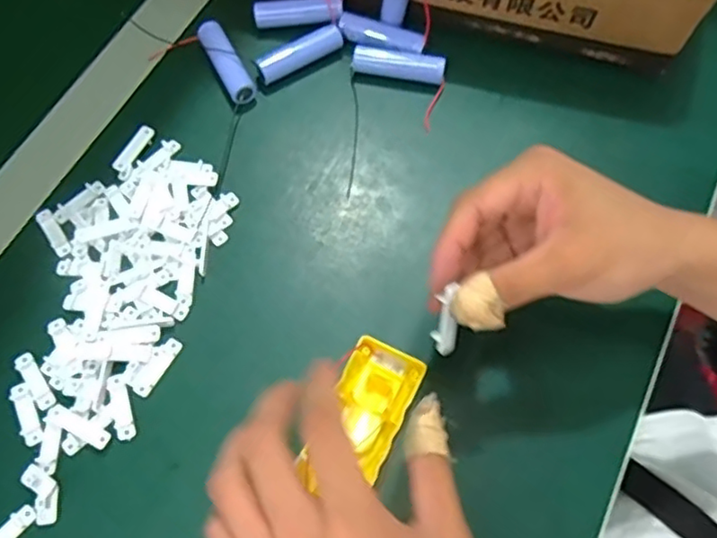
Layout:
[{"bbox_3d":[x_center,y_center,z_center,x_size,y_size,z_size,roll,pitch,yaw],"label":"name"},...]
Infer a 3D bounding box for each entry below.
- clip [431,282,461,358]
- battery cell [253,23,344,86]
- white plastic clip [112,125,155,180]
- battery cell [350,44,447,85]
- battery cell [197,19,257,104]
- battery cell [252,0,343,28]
[{"bbox_3d":[0.043,0.025,0.313,0.012,0.038,0.007,0,27,0],"label":"clip"},{"bbox_3d":[-0.043,-0.156,0.456,0.065,0.021,0.020,-27,70,-11],"label":"battery cell"},{"bbox_3d":[-0.153,-0.081,0.427,0.013,0.005,0.041,25,69,10],"label":"white plastic clip"},{"bbox_3d":[0.029,-0.147,0.452,0.067,0.017,0.017,14,68,6],"label":"battery cell"},{"bbox_3d":[-0.096,-0.150,0.452,0.020,0.016,0.068,-27,70,-11],"label":"battery cell"},{"bbox_3d":[-0.045,-0.191,0.468,0.066,0.021,0.020,3,67,1],"label":"battery cell"}]

